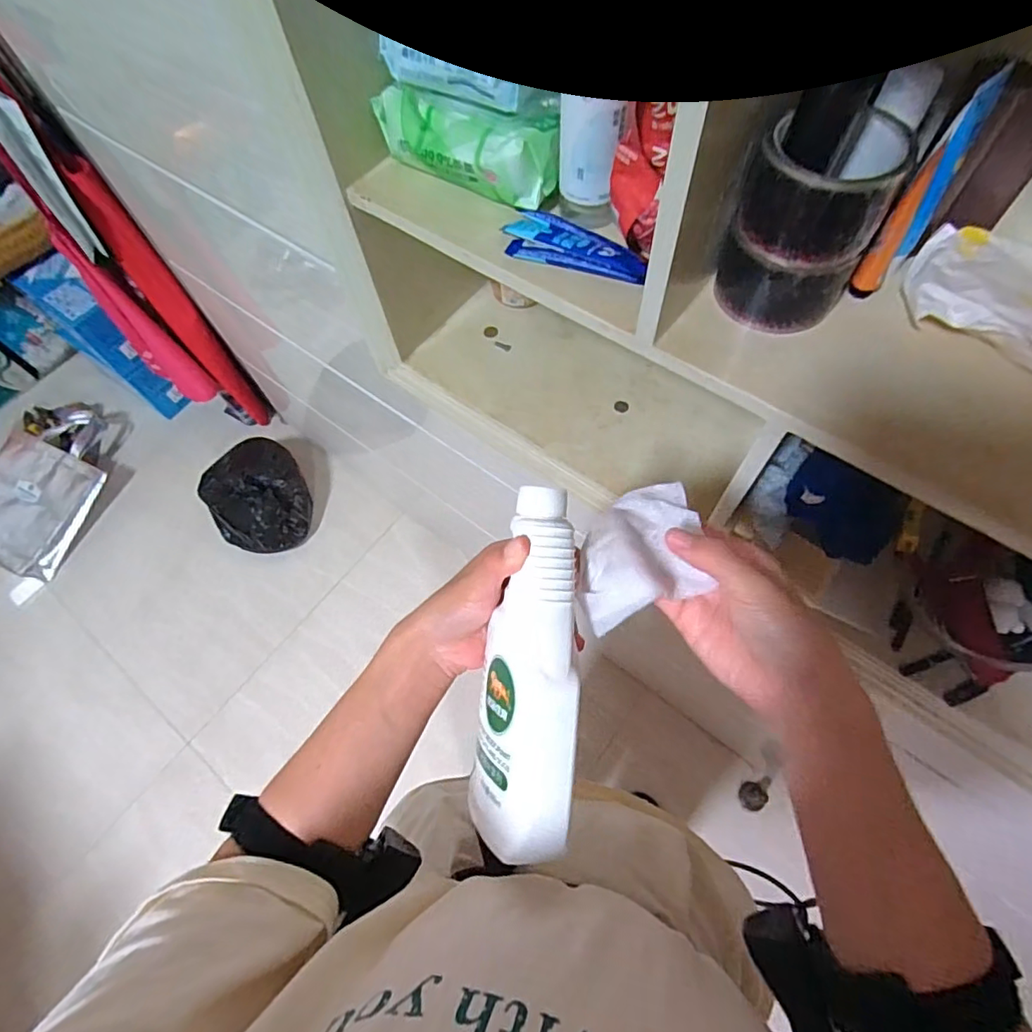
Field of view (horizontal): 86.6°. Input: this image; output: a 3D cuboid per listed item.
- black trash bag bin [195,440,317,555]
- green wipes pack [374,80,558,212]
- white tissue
[{"bbox_3d":[-0.703,-0.057,1.481,0.257,0.224,0.267,-1,64,3],"label":"black trash bag bin"},{"bbox_3d":[-0.045,-0.336,0.498,0.182,0.057,0.053,25,68,15],"label":"green wipes pack"},{"bbox_3d":[0.074,0.020,0.330,0.086,0.022,0.071,-21,65,-7],"label":"white tissue"}]

